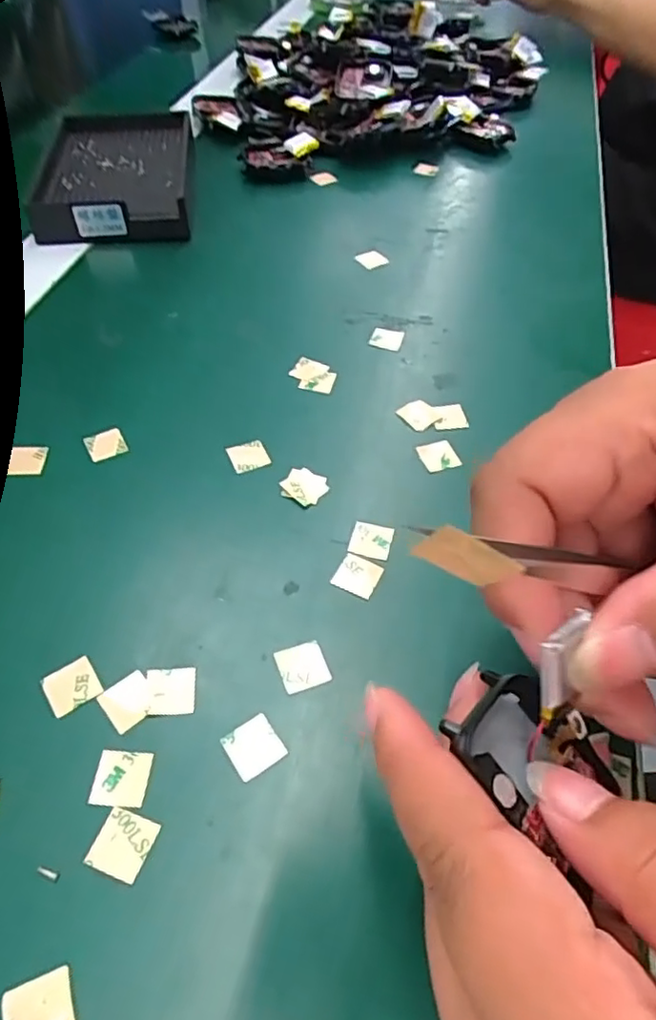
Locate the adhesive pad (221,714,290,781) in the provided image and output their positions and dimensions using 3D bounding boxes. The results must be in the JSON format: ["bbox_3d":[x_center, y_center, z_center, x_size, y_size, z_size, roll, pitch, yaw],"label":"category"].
[{"bbox_3d":[-0.023,0.071,0.188,0.015,0.004,0.016,-29,58,-23],"label":"adhesive pad"}]

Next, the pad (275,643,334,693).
[{"bbox_3d":[-0.008,0.051,0.205,0.016,0.004,0.016,-15,53,-14],"label":"pad"}]

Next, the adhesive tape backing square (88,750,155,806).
[{"bbox_3d":[-0.061,0.079,0.183,0.016,0.004,0.015,5,51,-2],"label":"adhesive tape backing square"}]

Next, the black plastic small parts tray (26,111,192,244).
[{"bbox_3d":[-0.138,-0.219,0.404,0.093,0.026,0.144,-5,52,-6],"label":"black plastic small parts tray"}]

